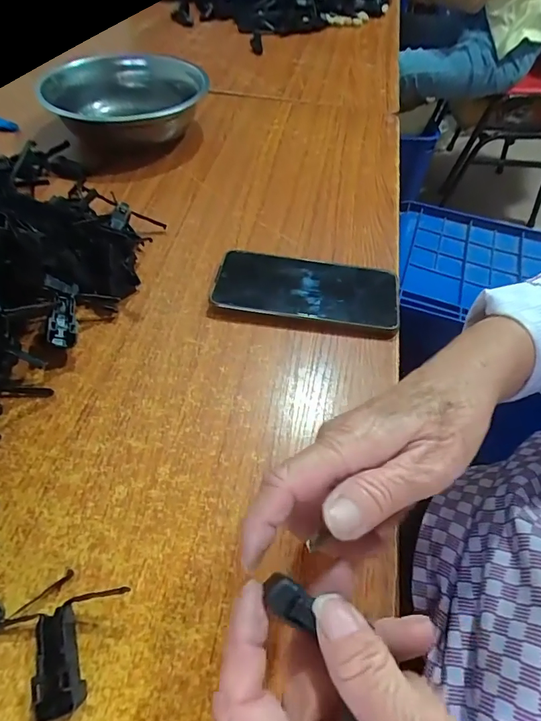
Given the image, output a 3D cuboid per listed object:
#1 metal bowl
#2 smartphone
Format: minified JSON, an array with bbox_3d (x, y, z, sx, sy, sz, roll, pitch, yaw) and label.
[{"bbox_3d":[-0.183,-0.354,0.591,0.186,0.061,0.214,8,52,4],"label":"metal bowl"},{"bbox_3d":[0.032,-0.065,0.391,0.161,0.014,0.074,8,52,4],"label":"smartphone"}]

